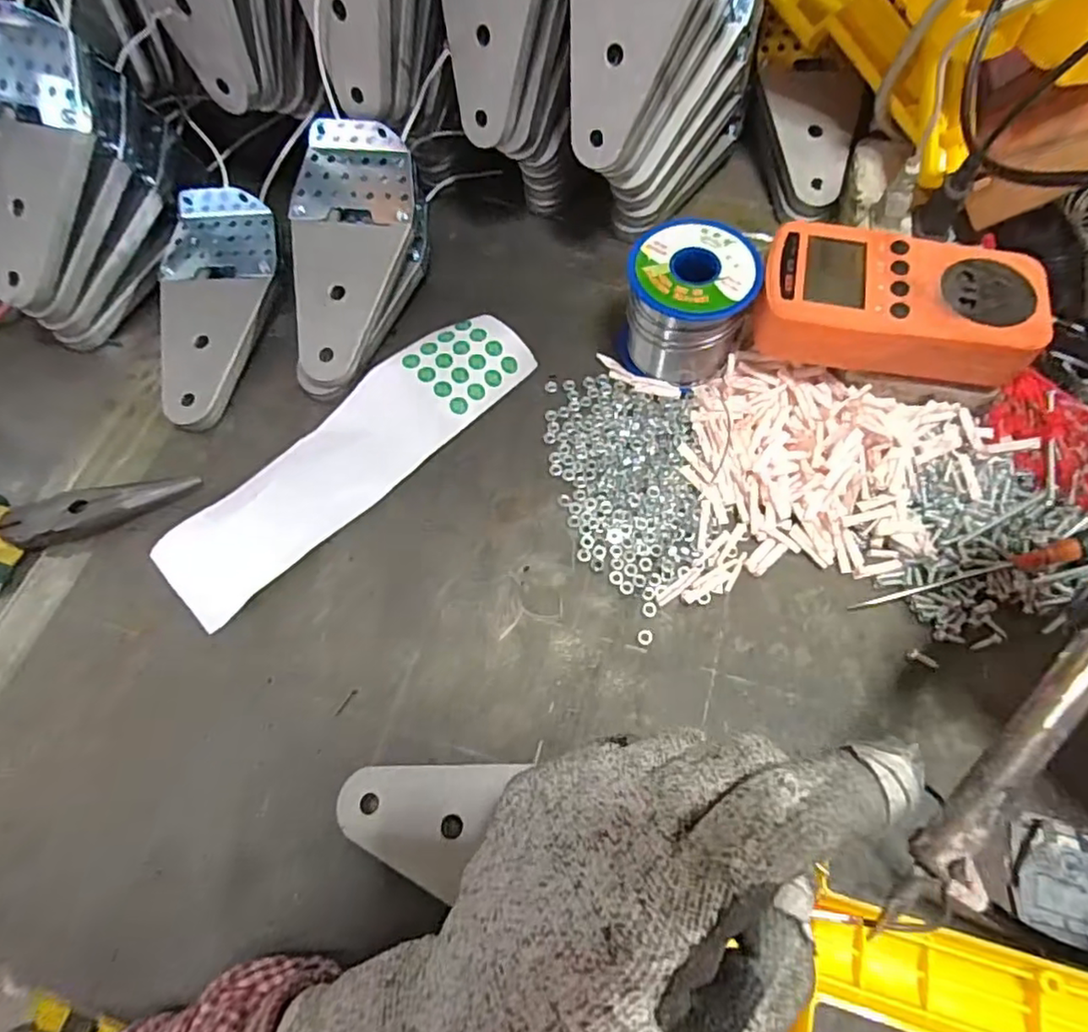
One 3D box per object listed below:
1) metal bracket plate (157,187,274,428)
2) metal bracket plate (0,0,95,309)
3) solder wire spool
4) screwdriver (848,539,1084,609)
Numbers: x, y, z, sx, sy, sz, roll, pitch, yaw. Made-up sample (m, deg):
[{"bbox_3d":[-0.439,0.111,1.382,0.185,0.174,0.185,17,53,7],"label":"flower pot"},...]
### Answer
[{"bbox_3d":[-0.193,-0.121,0.366,0.067,0.018,0.144,1,75,2],"label":"metal bracket plate"},{"bbox_3d":[-0.272,-0.185,0.333,0.064,0.015,0.140,11,102,6],"label":"metal bracket plate"},{"bbox_3d":[0.077,-0.112,0.341,0.063,0.060,0.062,-1,65,1],"label":"solder wire spool"},{"bbox_3d":[0.204,0.029,0.302,0.115,0.007,0.009,-13,65,-5],"label":"screwdriver"}]

